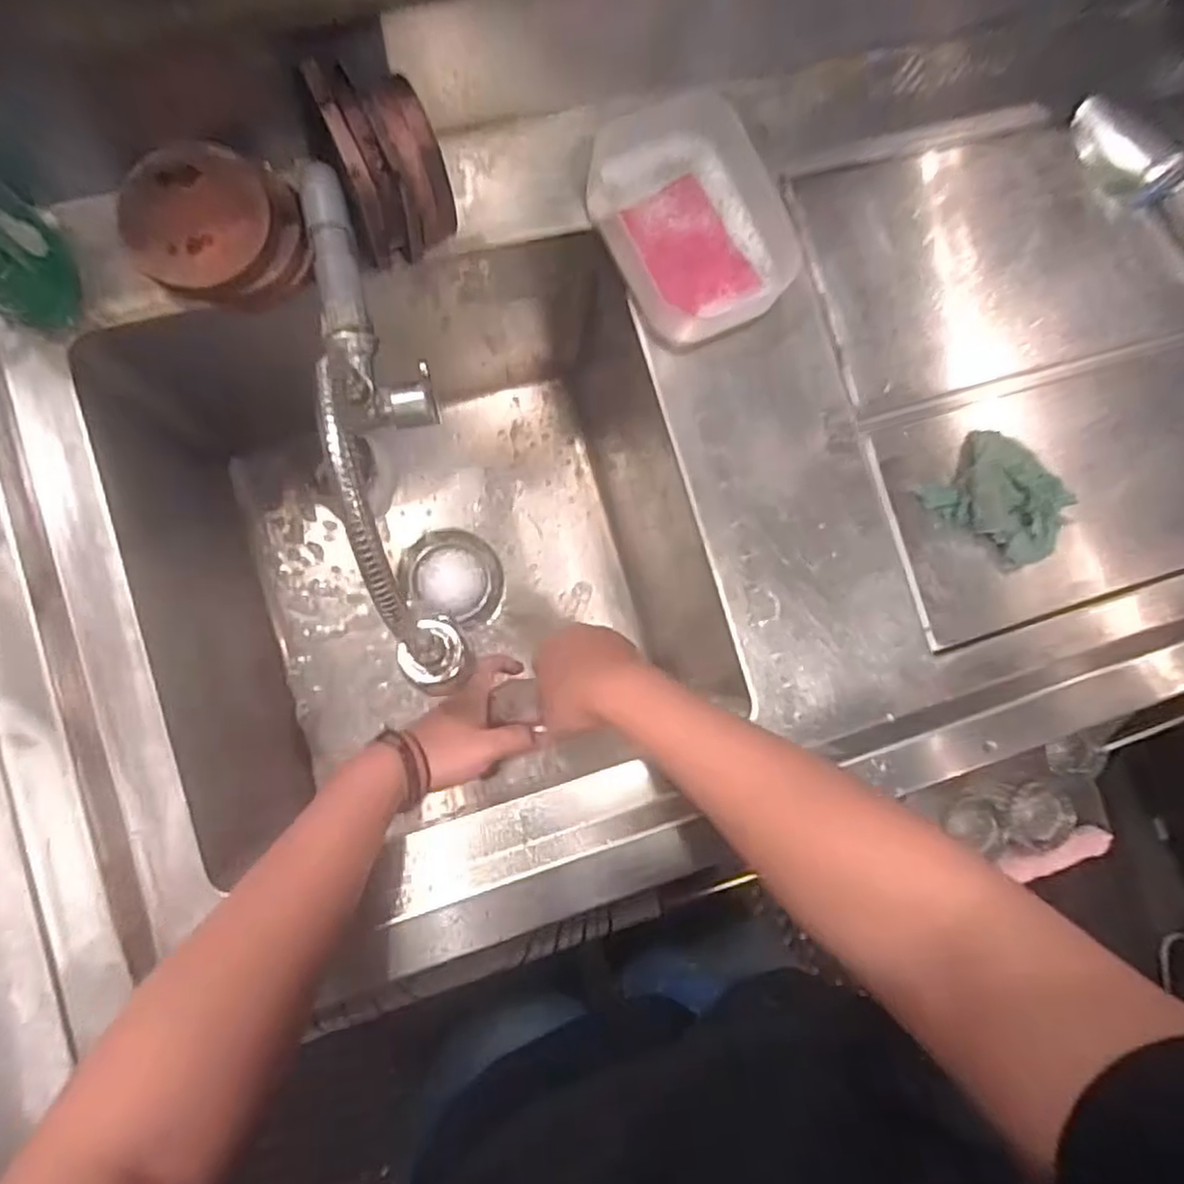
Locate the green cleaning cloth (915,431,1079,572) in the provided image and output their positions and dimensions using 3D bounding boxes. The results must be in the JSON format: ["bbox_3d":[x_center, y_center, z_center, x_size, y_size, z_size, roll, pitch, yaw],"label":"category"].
[{"bbox_3d":[0.324,-0.076,0.563,0.099,0.032,0.079,35,79,-4],"label":"green cleaning cloth"}]

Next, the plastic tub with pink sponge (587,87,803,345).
[{"bbox_3d":[0.073,-0.283,0.549,0.129,0.042,0.173,-27,90,-9],"label":"plastic tub with pink sponge"}]

